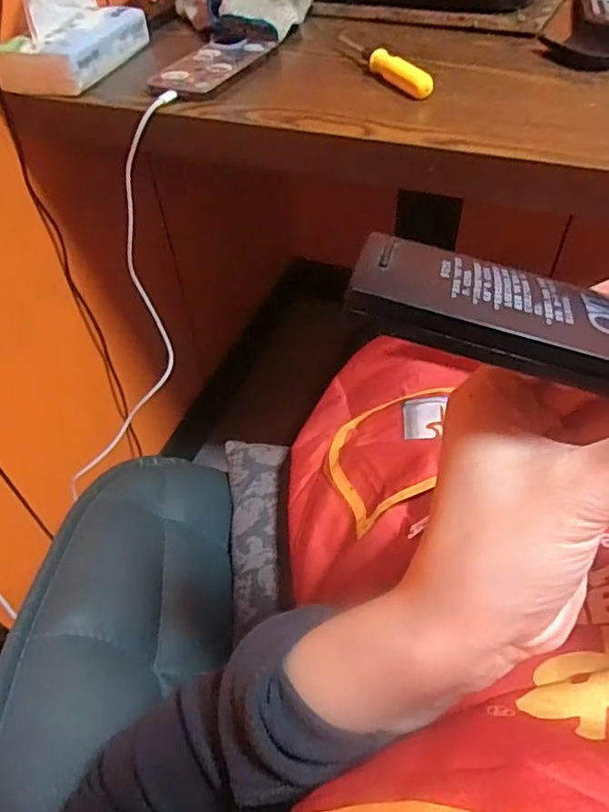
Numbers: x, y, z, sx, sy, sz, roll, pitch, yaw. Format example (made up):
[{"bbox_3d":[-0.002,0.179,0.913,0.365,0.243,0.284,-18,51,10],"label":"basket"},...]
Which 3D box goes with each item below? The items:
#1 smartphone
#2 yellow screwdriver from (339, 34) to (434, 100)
[{"bbox_3d":[-0.089,-0.332,0.565,0.068,0.015,0.139,21,53,20],"label":"smartphone"},{"bbox_3d":[0.068,-0.334,0.549,0.021,0.020,0.174,-19,50,-14],"label":"yellow screwdriver"}]

